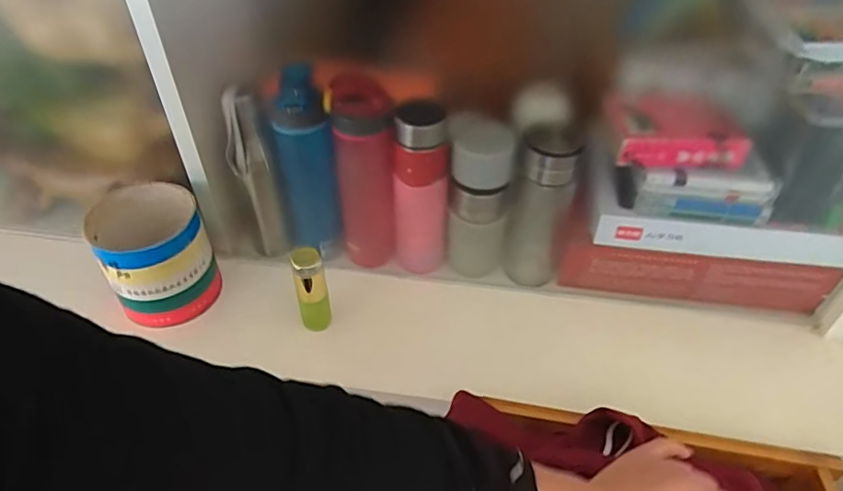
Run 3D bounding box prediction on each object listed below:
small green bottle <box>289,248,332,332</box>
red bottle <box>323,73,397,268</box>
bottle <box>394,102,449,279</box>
[{"bbox_3d":[-0.121,0.051,0.604,0.033,0.106,0.032,-11,45,-11],"label":"small green bottle"},{"bbox_3d":[-0.067,-0.075,0.641,0.066,0.231,0.056,-12,45,-12],"label":"red bottle"},{"bbox_3d":[0.000,-0.064,0.654,0.064,0.218,0.053,5,44,6],"label":"bottle"}]

